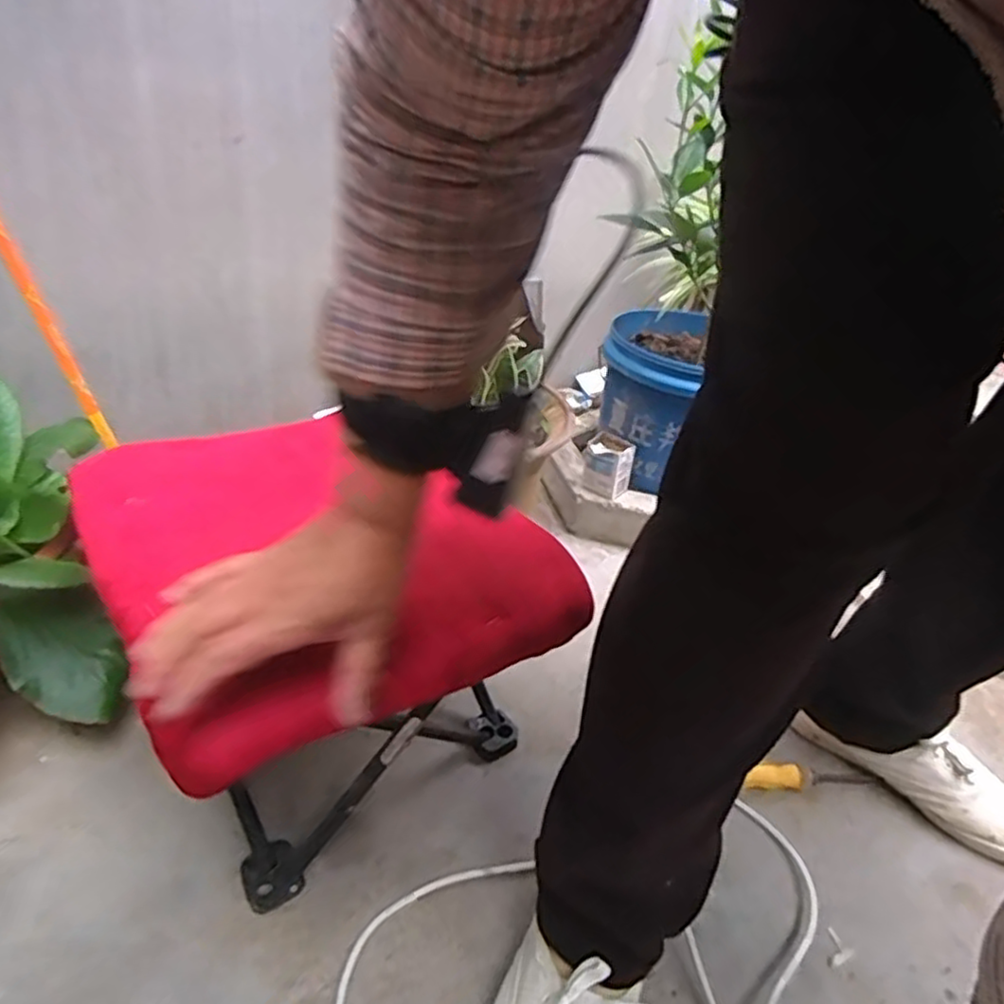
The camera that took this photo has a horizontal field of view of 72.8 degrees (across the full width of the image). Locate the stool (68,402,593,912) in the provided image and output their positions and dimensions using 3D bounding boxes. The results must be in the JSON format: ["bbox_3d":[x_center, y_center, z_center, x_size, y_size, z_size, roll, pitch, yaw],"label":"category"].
[{"bbox_3d":[-0.151,0.116,0.588,0.294,0.282,0.321,-18,42,-32],"label":"stool"}]

